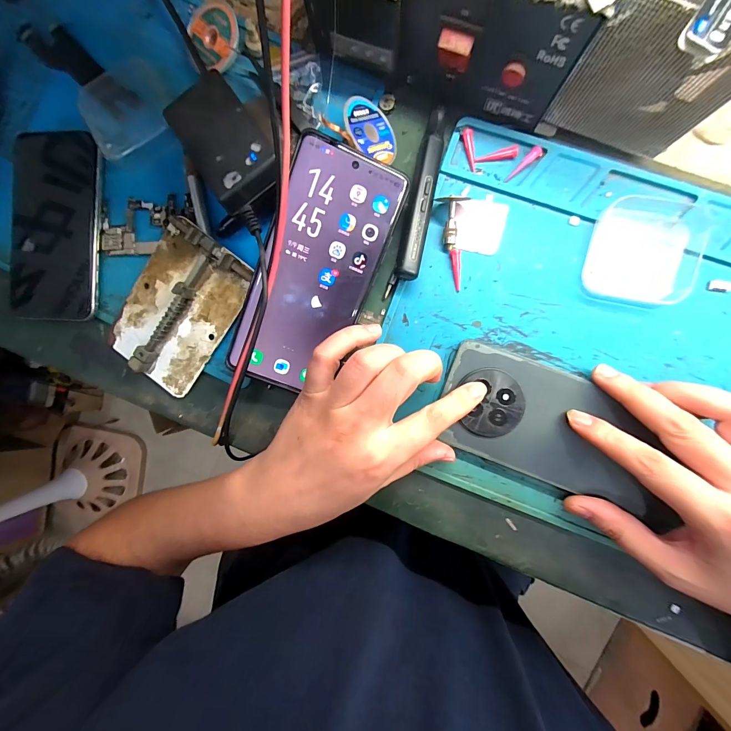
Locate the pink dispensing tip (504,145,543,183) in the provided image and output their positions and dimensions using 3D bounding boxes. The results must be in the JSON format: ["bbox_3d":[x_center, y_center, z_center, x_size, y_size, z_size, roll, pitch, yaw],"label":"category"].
[{"bbox_3d":[0.111,-0.140,0.229,0.030,0.005,0.008,-44,88,5],"label":"pink dispensing tip"}]

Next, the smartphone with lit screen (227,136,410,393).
[{"bbox_3d":[-0.034,-0.062,0.225,0.075,0.004,0.162,20,100,-9],"label":"smartphone with lit screen"}]

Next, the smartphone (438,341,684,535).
[{"bbox_3d":[0.132,0.043,0.225,0.160,0.008,0.076,21,93,4],"label":"smartphone"}]

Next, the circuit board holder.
[{"bbox_3d":[-0.142,-0.042,0.244,0.077,0.023,0.114,37,94,3],"label":"circuit board holder"}]

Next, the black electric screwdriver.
[{"bbox_3d":[0.040,-0.117,0.230,0.016,0.018,0.116,11,93,5],"label":"black electric screwdriver"}]

